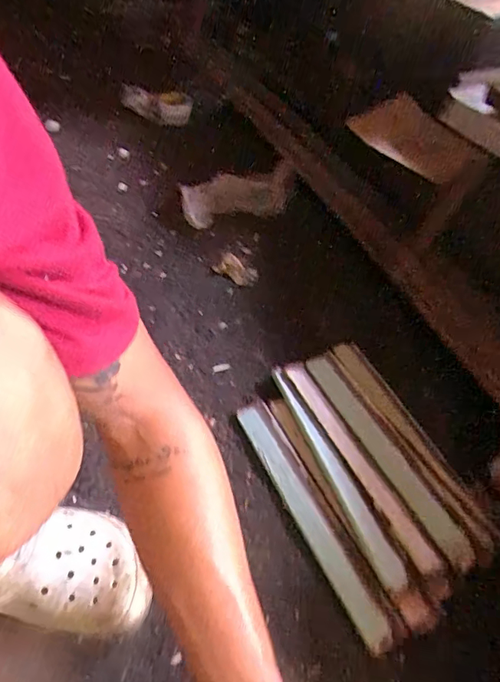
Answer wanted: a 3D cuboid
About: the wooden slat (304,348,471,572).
[{"bbox_3d":[0.166,0.134,0.588,0.045,0.010,0.294,-21,57,-20],"label":"wooden slat"}]

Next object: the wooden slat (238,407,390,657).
[{"bbox_3d":[0.066,0.194,0.553,0.046,0.012,0.297,-28,58,-8],"label":"wooden slat"}]

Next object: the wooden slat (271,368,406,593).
[{"bbox_3d":[0.095,0.149,0.580,0.031,0.013,0.301,-23,56,-9],"label":"wooden slat"}]

